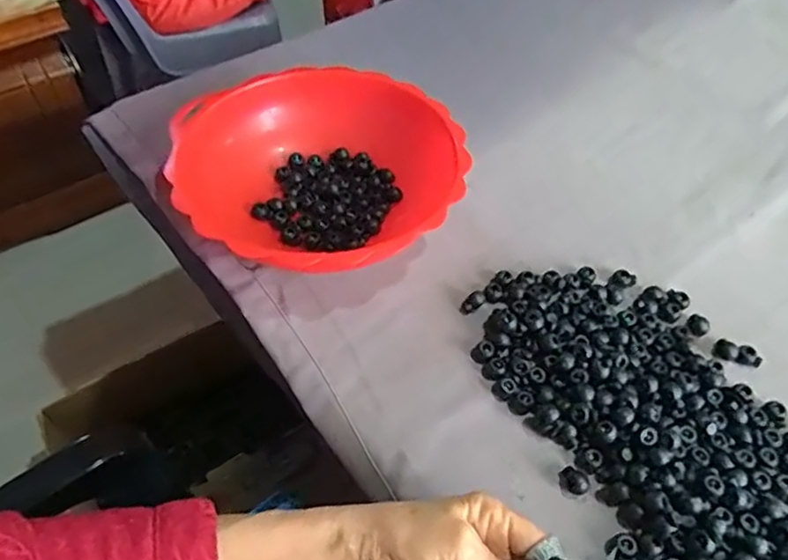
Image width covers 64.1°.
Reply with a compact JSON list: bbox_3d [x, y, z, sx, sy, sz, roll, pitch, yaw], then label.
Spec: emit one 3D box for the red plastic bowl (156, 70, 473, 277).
[{"bbox_3d":[-0.056,-0.087,0.549,0.217,0.074,0.230,1,51,-1],"label":"red plastic bowl"}]

